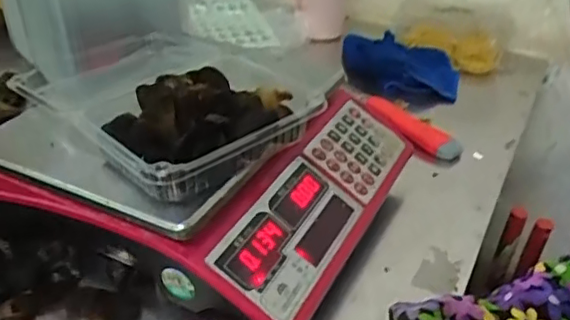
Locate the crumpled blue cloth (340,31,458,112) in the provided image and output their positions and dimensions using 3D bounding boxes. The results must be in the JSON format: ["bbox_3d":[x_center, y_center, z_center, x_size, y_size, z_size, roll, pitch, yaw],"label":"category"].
[{"bbox_3d":[0.165,-0.135,0.875,0.172,0.033,0.170,12,35,11],"label":"crumpled blue cloth"}]

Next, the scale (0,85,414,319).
[{"bbox_3d":[-0.062,0.004,0.579,0.303,0.086,0.295,19,37,21],"label":"scale"}]

